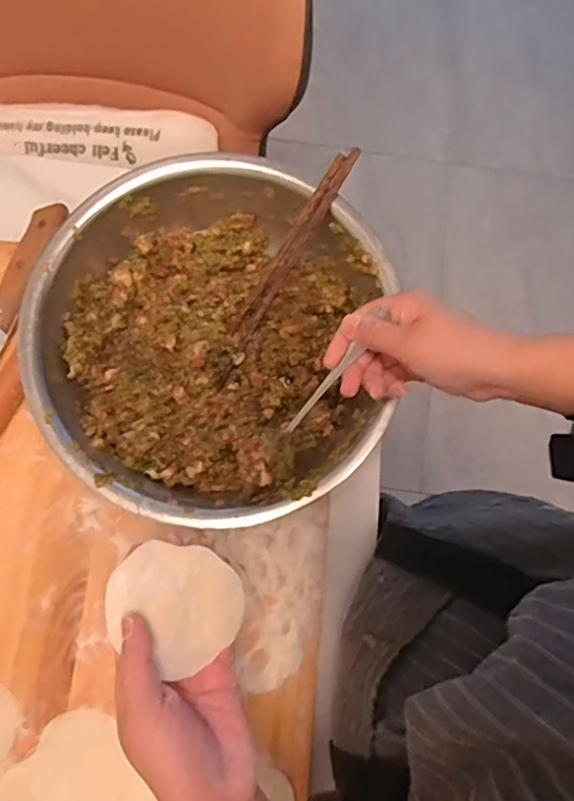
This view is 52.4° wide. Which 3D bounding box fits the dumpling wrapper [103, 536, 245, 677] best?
[{"bbox_3d":[-0.068,0.123,0.355,0.079,0.004,0.070,32,64,-1],"label":"dumpling wrapper"}]

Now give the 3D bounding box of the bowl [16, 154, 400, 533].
[{"bbox_3d":[-0.064,-0.050,0.492,0.278,0.090,0.288,0,80,-1],"label":"bowl"}]

